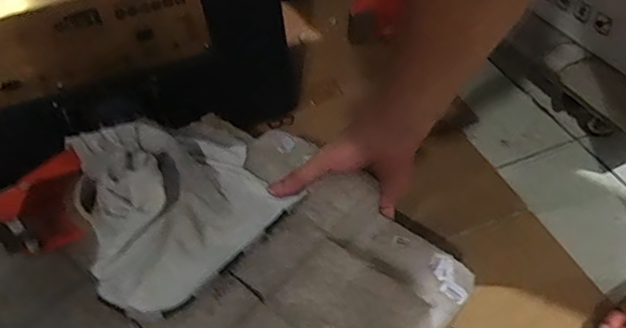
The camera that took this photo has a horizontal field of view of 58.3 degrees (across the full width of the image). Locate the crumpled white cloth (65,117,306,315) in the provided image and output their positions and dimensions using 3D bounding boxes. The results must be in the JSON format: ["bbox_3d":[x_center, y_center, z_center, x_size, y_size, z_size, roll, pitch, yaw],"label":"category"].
[{"bbox_3d":[-0.134,0.016,0.505,0.177,0.099,0.160,-34,51,-25],"label":"crumpled white cloth"}]

